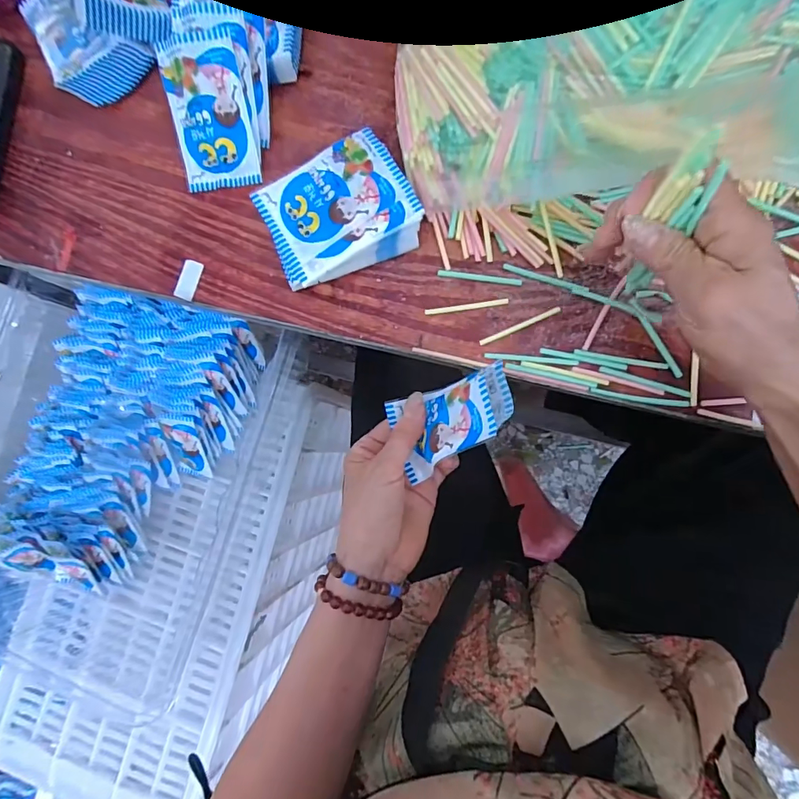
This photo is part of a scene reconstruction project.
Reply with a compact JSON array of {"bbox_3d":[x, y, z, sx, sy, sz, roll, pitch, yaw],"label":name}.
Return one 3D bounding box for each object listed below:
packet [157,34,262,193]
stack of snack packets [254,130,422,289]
[{"bbox_3d":[-0.150,-0.224,0.364,0.063,0.010,0.105,-3,115,10],"label":"packet"},{"bbox_3d":[-0.045,-0.141,0.351,0.108,0.032,0.090,-24,83,7],"label":"stack of snack packets"}]

